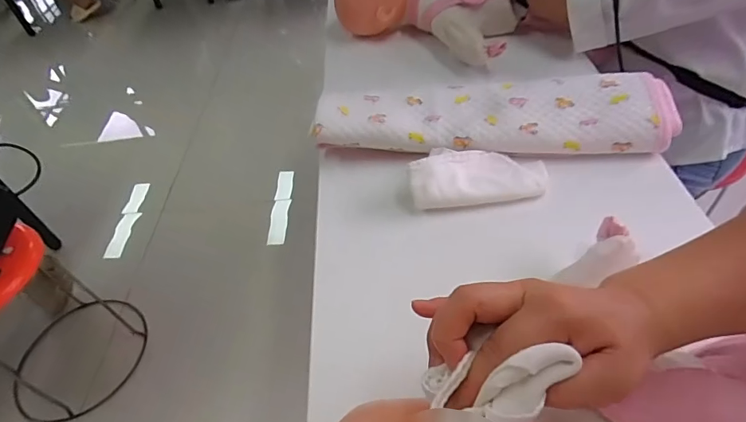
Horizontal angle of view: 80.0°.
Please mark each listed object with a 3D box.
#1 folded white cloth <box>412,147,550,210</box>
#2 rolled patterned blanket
[{"bbox_3d":[0.117,-0.044,0.489,0.154,0.036,0.069,-8,47,-1],"label":"folded white cloth"},{"bbox_3d":[0.140,-0.116,0.535,0.411,0.044,0.099,1,48,7],"label":"rolled patterned blanket"}]

